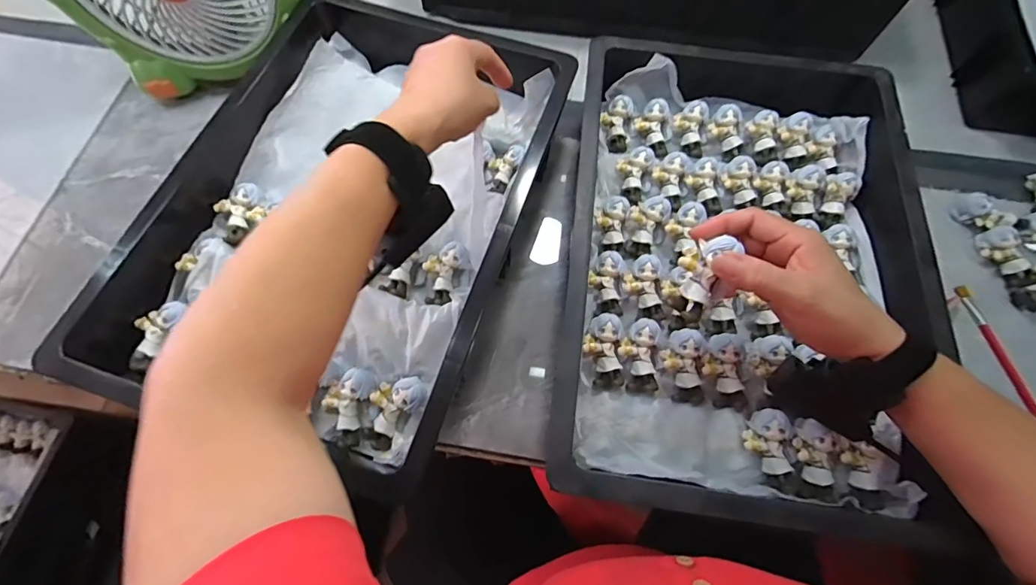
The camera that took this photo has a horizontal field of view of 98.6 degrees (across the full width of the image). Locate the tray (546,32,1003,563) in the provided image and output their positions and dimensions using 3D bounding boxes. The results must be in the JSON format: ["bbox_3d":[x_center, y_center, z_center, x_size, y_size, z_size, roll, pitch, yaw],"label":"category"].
[{"bbox_3d":[0.195,-0.037,0.416,0.291,0.080,0.446,8,69,2],"label":"tray"}]

